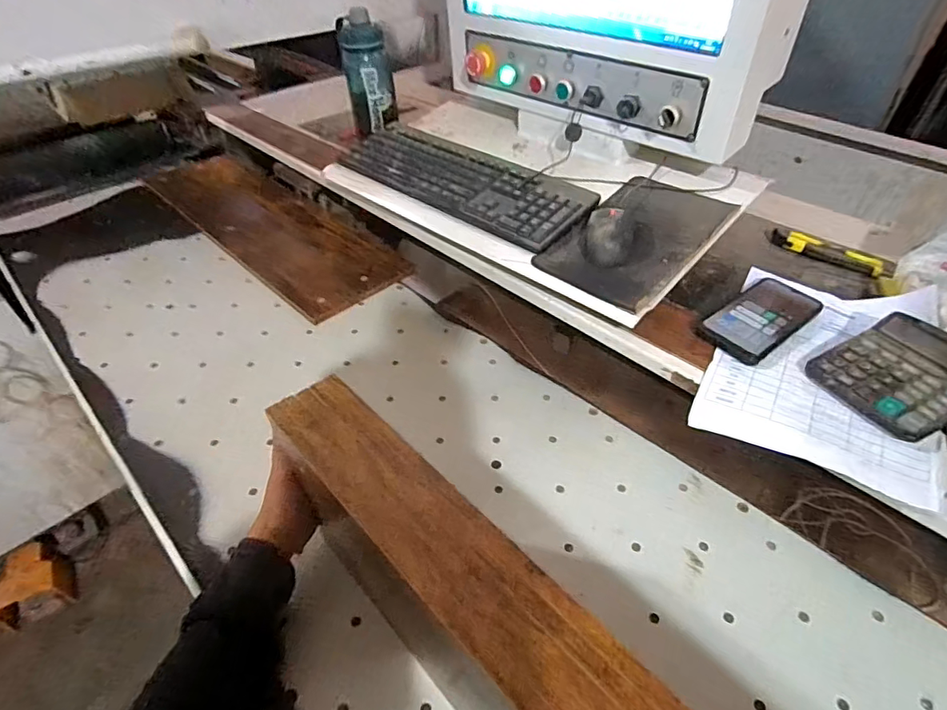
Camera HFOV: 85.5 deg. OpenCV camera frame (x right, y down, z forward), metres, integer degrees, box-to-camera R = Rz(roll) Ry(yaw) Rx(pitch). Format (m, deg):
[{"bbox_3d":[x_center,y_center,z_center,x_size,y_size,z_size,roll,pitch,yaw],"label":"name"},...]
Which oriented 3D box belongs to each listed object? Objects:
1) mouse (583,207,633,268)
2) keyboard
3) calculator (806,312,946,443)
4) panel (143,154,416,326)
[{"bbox_3d":[0.166,-0.150,0.634,0.055,0.033,0.085,8,43,9],"label":"mouse"},{"bbox_3d":[-0.032,-0.272,0.776,0.431,0.030,0.133,33,52,30],"label":"keyboard"},{"bbox_3d":[0.436,0.016,0.518,0.144,0.024,0.118,-21,47,-21],"label":"calculator"},{"bbox_3d":[-0.442,-0.284,1.056,0.205,0.024,0.750,-34,52,-31],"label":"panel"}]

